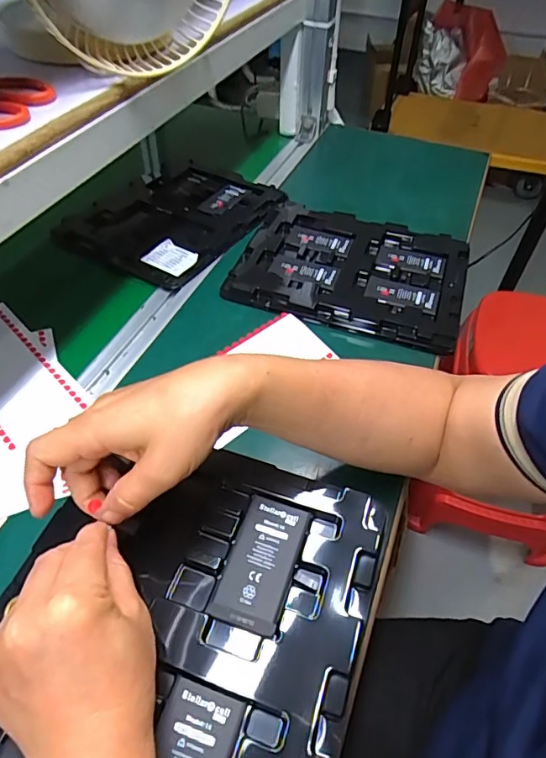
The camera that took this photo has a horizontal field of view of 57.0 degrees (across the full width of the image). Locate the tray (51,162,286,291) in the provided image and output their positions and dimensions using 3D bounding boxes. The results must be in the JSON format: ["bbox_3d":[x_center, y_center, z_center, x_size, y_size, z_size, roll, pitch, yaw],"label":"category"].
[{"bbox_3d":[-0.145,-0.235,0.718,0.233,0.024,0.272,26,53,20],"label":"tray"}]

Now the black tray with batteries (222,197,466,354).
[{"bbox_3d":[0.103,-0.144,0.637,0.270,0.015,0.216,16,51,12],"label":"black tray with batteries"}]

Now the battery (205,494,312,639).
[{"bbox_3d":[-0.008,0.122,0.340,0.046,0.006,0.085,15,50,11],"label":"battery"}]

